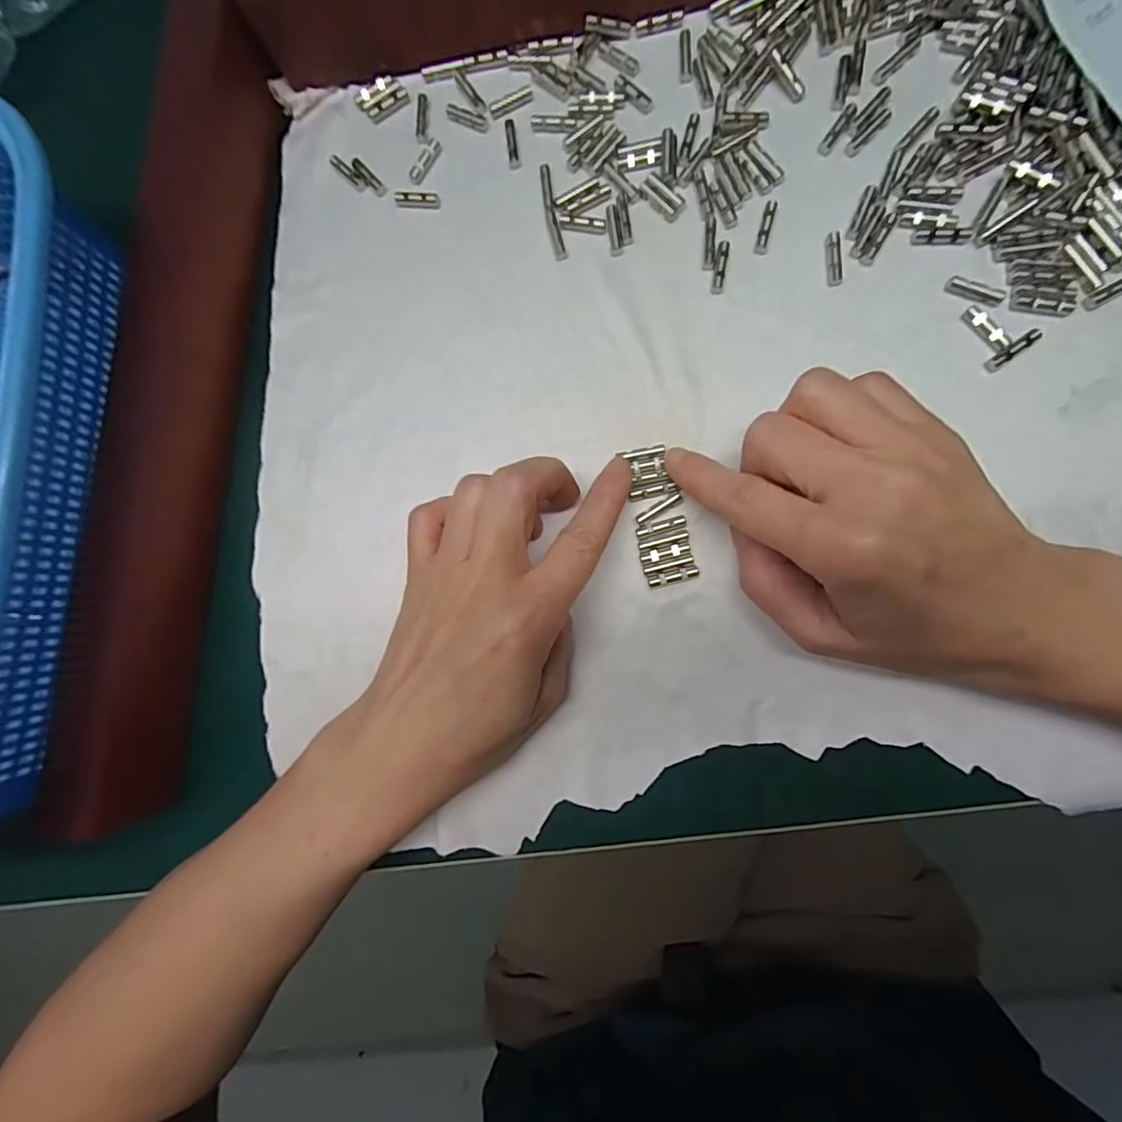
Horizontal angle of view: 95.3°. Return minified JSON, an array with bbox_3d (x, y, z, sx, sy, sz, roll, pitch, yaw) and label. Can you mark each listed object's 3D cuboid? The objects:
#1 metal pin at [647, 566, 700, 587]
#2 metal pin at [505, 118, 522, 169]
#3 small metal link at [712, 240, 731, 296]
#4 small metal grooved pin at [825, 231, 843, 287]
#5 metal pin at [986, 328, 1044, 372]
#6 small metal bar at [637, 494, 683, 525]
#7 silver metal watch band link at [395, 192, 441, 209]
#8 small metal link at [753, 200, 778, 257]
[{"bbox_3d":[0.044,0.006,0.201,0.020,0.004,0.004,-12,86,7],"label":"metal pin"},{"bbox_3d":[-0.022,-0.185,0.225,0.005,0.004,0.022,-9,86,7],"label":"metal pin"},{"bbox_3d":[0.066,-0.121,0.210,0.005,0.004,0.020,9,89,8],"label":"small metal link"},{"bbox_3d":[0.109,-0.121,0.204,0.006,0.004,0.021,-4,87,7],"label":"small metal grooved pin"},{"bbox_3d":[0.171,-0.080,0.192,0.021,0.004,0.005,-37,83,4],"label":"metal pin"},{"bbox_3d":[0.039,-0.021,0.204,0.020,0.004,0.004,-30,84,5],"label":"small metal bar"},{"bbox_3d":[-0.065,-0.162,0.230,0.021,0.004,0.005,11,89,8],"label":"silver metal watch band link"},{"bbox_3d":[0.084,-0.136,0.208,0.005,0.004,0.021,13,89,8],"label":"small metal link"}]

